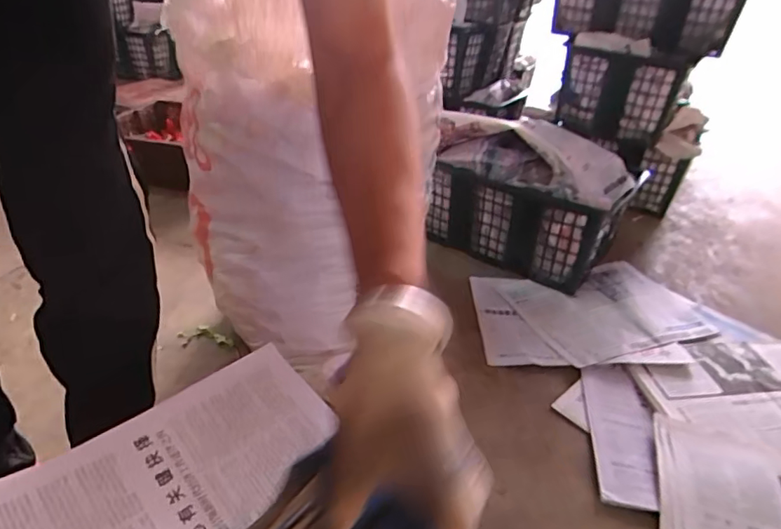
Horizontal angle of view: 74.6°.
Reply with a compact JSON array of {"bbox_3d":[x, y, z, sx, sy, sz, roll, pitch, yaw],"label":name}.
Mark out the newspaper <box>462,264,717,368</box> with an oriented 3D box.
[{"bbox_3d":[0.396,0.096,1.040,0.463,0.034,0.281,-1,33,-11],"label":"newspaper"}]

